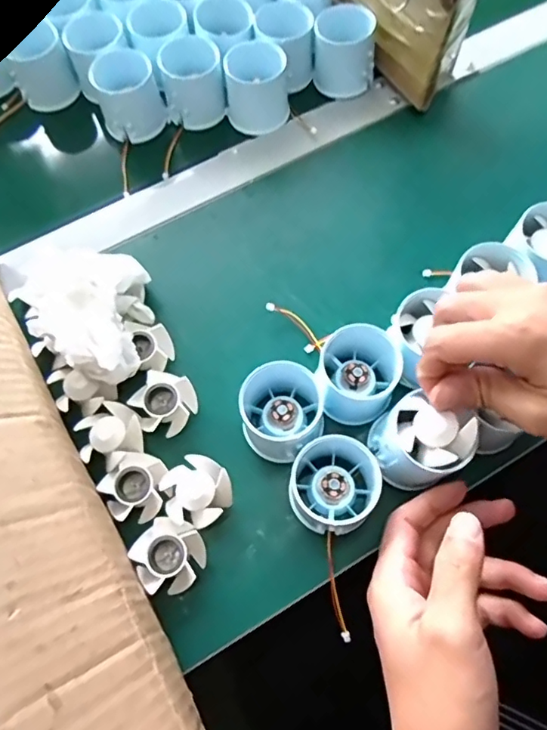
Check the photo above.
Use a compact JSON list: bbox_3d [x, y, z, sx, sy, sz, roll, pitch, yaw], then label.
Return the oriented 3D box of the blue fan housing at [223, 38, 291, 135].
[{"bbox_3d":[-0.015,-0.240,0.455,0.054,0.045,0.055,-9,67,-2],"label":"blue fan housing"}]

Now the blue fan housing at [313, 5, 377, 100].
[{"bbox_3d":[0.063,-0.285,0.472,0.051,0.050,0.062,3,67,3],"label":"blue fan housing"}]

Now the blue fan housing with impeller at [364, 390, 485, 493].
[{"bbox_3d":[0.089,0.048,0.323,0.047,0.055,0.050,-34,70,-12],"label":"blue fan housing with impeller"}]

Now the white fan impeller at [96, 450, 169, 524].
[{"bbox_3d":[-0.091,0.079,0.342,0.041,0.018,0.042,-1,67,1],"label":"white fan impeller"}]

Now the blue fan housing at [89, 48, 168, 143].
[{"bbox_3d":[-0.125,-0.234,0.455,0.051,0.044,0.061,-20,68,-7],"label":"blue fan housing"}]

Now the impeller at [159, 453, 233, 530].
[{"bbox_3d":[-0.050,0.083,0.343,0.043,0.016,0.043,-1,67,1],"label":"impeller"}]

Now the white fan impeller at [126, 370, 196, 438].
[{"bbox_3d":[-0.076,0.027,0.365,0.039,0.019,0.042,-1,67,1],"label":"white fan impeller"}]

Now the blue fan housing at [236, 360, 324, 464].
[{"bbox_3d":[0.005,0.028,0.345,0.053,0.046,0.059,-32,70,-11],"label":"blue fan housing"}]

